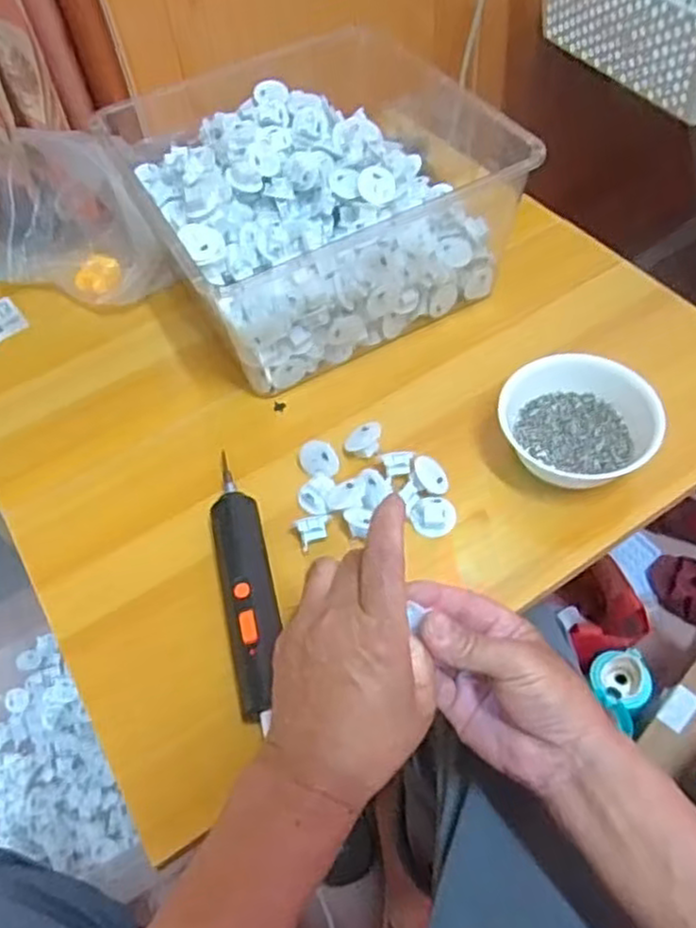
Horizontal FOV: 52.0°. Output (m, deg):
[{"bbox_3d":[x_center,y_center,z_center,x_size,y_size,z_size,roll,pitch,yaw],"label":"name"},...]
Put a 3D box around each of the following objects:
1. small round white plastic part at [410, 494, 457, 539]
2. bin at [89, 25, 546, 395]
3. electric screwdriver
[{"bbox_3d":[0.064,0.039,0.534,0.032,0.010,0.031,-2,55,4],"label":"small round white plastic part"},{"bbox_3d":[-0.025,-0.261,0.681,0.313,0.125,0.339,-22,56,-10],"label":"bin"},{"bbox_3d":[-0.072,0.076,0.494,0.036,0.022,0.197,-14,55,-5],"label":"electric screwdriver"}]

